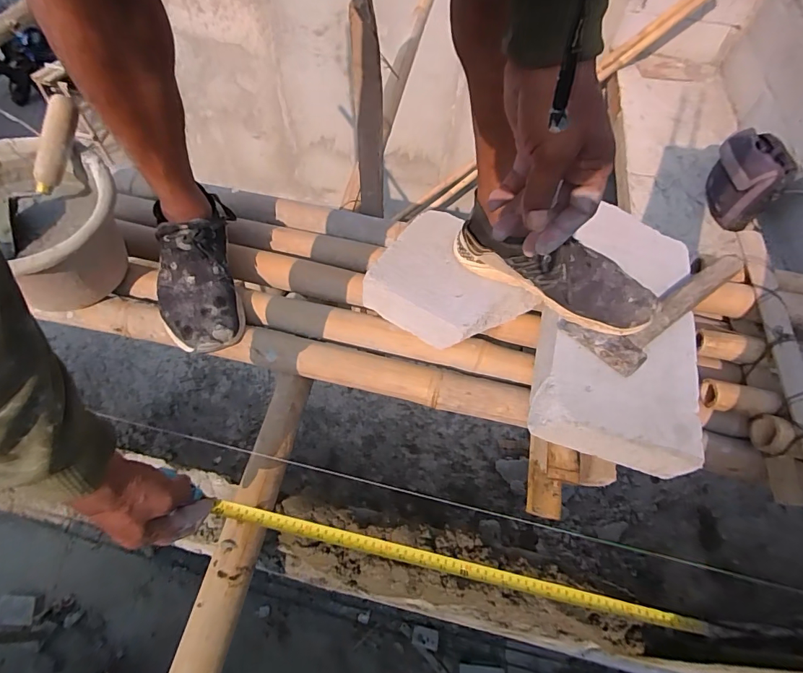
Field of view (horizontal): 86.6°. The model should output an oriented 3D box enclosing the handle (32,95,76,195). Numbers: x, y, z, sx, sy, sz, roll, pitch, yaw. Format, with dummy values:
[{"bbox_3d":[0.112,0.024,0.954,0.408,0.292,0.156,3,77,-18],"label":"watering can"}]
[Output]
[{"bbox_3d":[-0.473,-0.258,0.577,0.033,0.028,0.133,28,103,15],"label":"handle"}]

